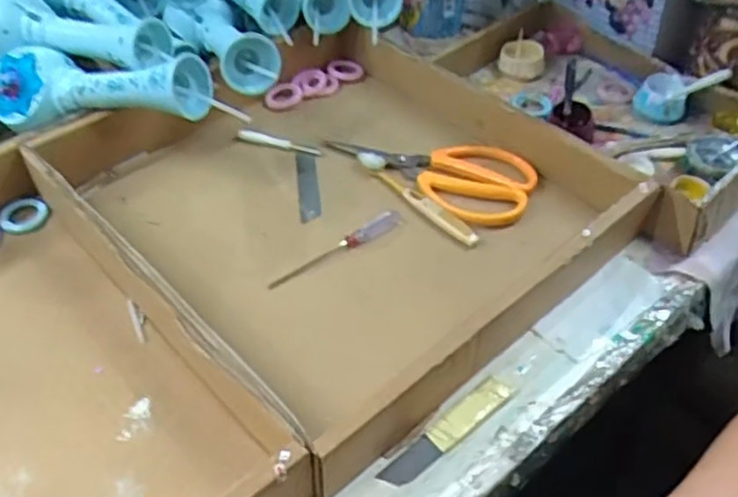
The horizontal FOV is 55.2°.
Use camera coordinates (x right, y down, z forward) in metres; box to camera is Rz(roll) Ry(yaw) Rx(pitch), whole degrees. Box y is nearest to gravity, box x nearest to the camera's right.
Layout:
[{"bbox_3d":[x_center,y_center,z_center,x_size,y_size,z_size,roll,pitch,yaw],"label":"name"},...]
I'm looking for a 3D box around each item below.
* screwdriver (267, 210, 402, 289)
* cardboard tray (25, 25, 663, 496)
[{"bbox_3d":[-0.024,-0.001,0.551,0.122,0.009,0.016,-31,56,-28],"label":"screwdriver"},{"bbox_3d":[-0.019,-0.051,0.573,0.361,0.059,0.363,-32,57,-29],"label":"cardboard tray"}]

